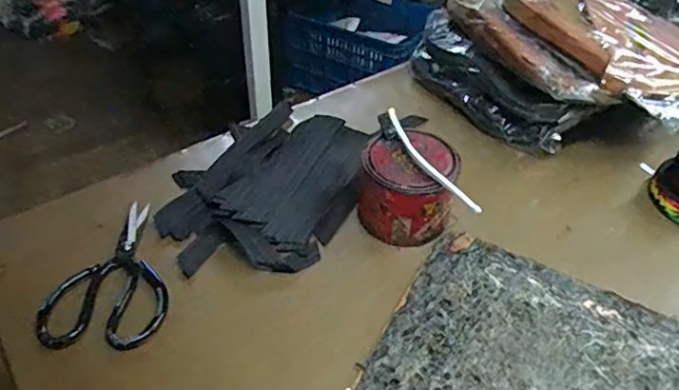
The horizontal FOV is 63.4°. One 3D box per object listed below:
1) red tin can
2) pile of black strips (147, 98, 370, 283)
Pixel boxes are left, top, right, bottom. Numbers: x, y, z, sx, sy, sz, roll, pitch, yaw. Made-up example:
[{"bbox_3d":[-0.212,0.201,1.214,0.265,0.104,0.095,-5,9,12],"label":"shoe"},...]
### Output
[{"bbox_3d":[0.074,-0.009,0.613,0.106,0.079,0.099,1,43,-1],"label":"red tin can"},{"bbox_3d":[-0.081,-0.009,0.665,0.194,0.035,0.270,21,47,19],"label":"pile of black strips"}]

